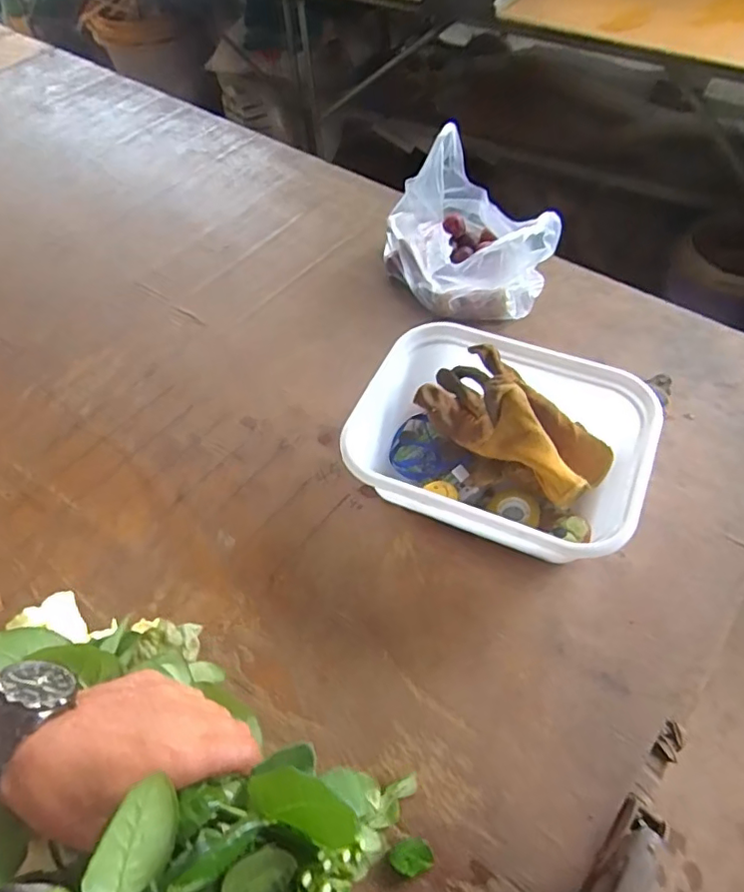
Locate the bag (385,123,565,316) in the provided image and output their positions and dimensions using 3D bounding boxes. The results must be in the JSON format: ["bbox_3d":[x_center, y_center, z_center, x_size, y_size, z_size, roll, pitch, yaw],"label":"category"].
[{"bbox_3d":[0.127,-0.309,0.835,0.177,0.150,0.271,-24,56,-12],"label":"bag"}]

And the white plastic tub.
[{"bbox_3d":[0.140,-0.001,0.651,0.301,0.095,0.239,20,59,18],"label":"white plastic tub"}]

